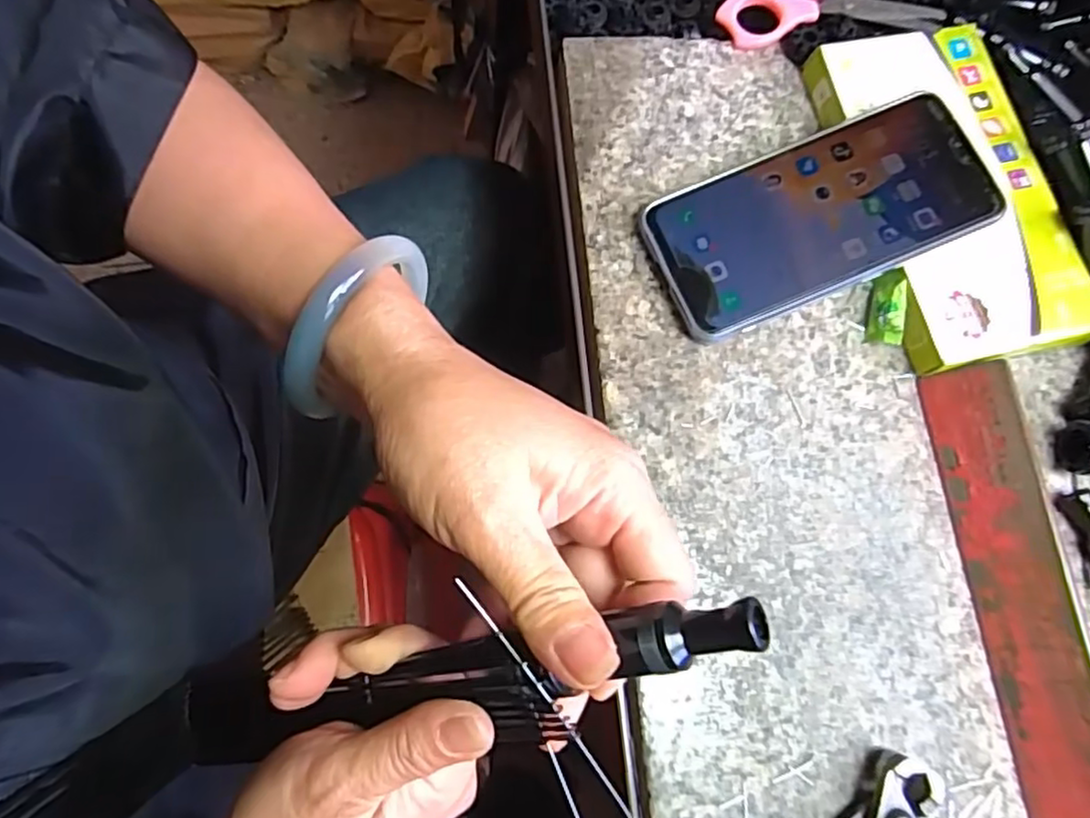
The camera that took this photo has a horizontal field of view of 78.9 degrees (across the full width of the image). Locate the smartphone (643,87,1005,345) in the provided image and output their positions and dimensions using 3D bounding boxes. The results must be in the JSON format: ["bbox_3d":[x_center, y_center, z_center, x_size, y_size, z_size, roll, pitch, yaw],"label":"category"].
[{"bbox_3d":[0.130,-0.092,0.317,0.159,0.017,0.076,-22,76,-5],"label":"smartphone"}]

